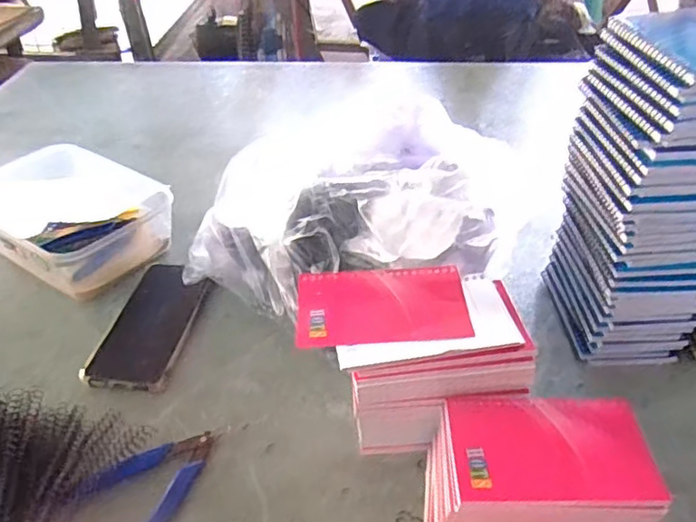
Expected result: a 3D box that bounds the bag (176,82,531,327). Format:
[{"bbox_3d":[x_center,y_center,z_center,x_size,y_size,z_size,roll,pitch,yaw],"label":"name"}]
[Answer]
[{"bbox_3d":[0.003,-0.049,0.650,0.332,0.152,0.200,6,39,9],"label":"bag"}]

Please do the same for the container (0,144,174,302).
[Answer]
[{"bbox_3d":[-0.326,-0.059,0.727,0.222,0.078,0.188,27,46,31],"label":"container"}]

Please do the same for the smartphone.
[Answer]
[{"bbox_3d":[-0.196,0.062,0.609,0.081,0.012,0.155,7,43,6],"label":"smartphone"}]

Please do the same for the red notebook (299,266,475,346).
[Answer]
[{"bbox_3d":[0.026,0.033,0.473,0.128,0.005,0.076,-3,42,0],"label":"red notebook"}]

